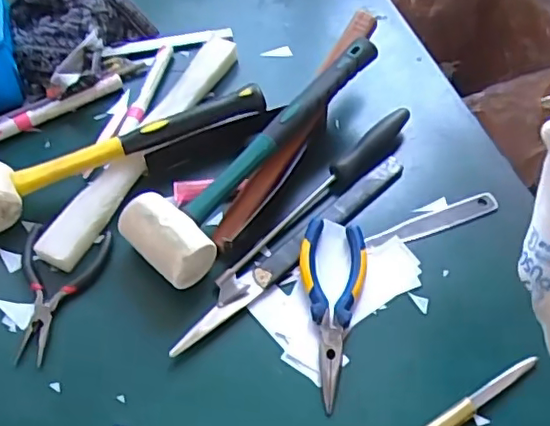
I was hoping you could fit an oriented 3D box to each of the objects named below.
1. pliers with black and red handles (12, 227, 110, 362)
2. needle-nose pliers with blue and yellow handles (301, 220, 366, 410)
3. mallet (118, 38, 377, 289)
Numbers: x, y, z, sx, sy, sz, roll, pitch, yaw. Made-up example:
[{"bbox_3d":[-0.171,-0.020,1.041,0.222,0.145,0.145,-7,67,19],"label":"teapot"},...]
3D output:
[{"bbox_3d":[-0.187,0.062,0.486,0.076,0.008,0.121,5,55,6],"label":"pliers with black and red handles"},{"bbox_3d":[0.044,0.073,0.467,0.052,0.019,0.148,4,55,5],"label":"needle-nose pliers with blue and yellow handles"},{"bbox_3d":[-0.015,-0.064,0.533,0.081,0.067,0.295,31,61,21],"label":"mallet"}]

